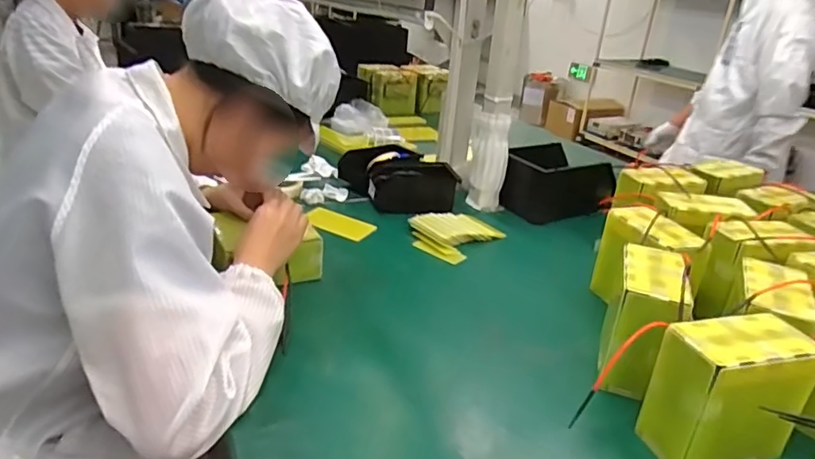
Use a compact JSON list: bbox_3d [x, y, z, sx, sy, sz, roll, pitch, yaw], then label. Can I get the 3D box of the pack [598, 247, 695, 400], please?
[{"bbox_3d":[0.300,0.115,0.712,0.077,0.143,0.149,14,26,19],"label":"pack"}]

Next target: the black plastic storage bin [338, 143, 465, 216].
[{"bbox_3d":[-0.021,-0.111,1.213,0.198,0.085,0.256,-6,26,-21],"label":"black plastic storage bin"}]

